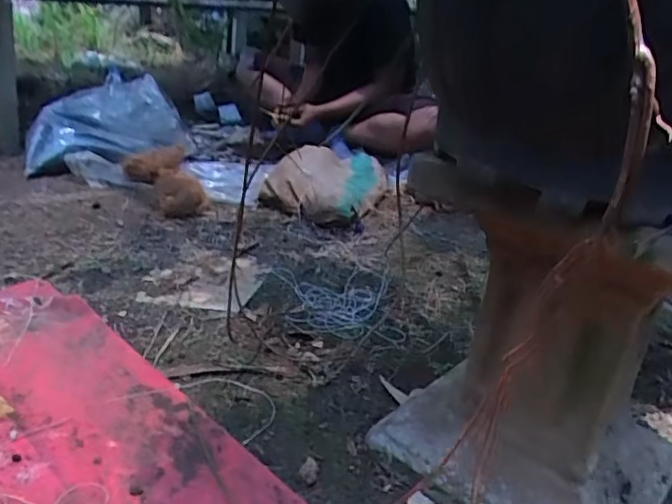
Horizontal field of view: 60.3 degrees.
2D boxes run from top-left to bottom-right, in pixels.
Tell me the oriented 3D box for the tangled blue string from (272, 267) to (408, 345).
[{"bbox_3d":[0.013,0.088,1.089,0.228,0.019,0.238,2,22,-13],"label":"tangled blue string"}]

